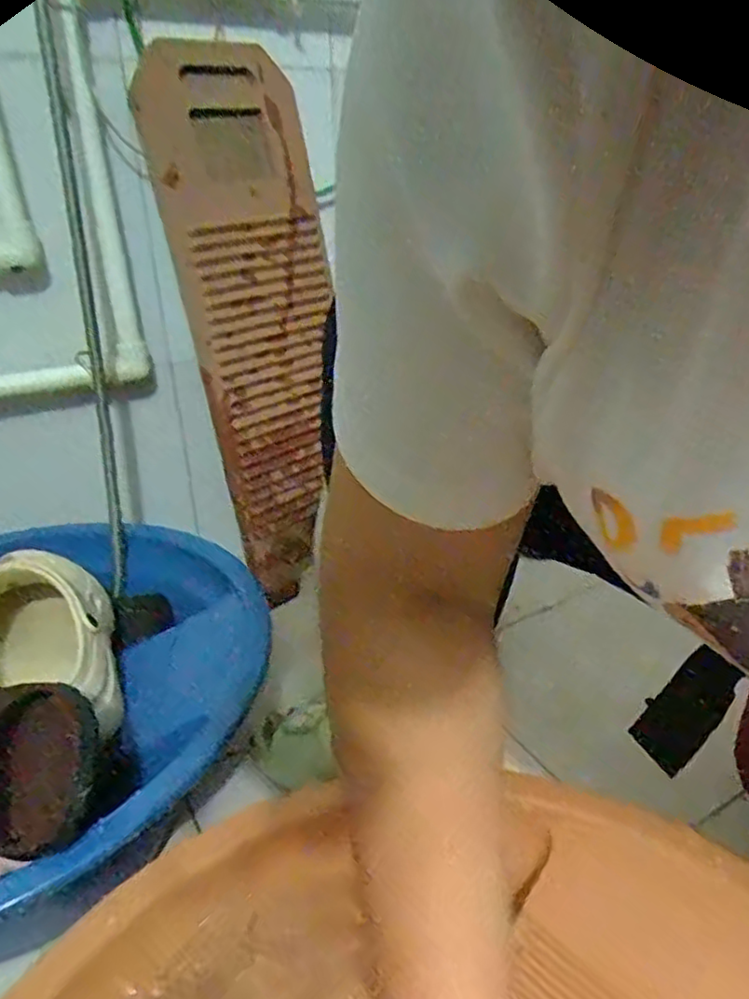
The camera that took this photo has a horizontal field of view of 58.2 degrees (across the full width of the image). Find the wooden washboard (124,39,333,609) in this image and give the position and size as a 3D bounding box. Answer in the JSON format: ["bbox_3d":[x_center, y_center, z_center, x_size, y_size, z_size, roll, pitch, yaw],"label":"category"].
[{"bbox_3d":[-0.126,-0.191,0.813,0.191,0.616,0.019,-24,24,-33],"label":"wooden washboard"}]

